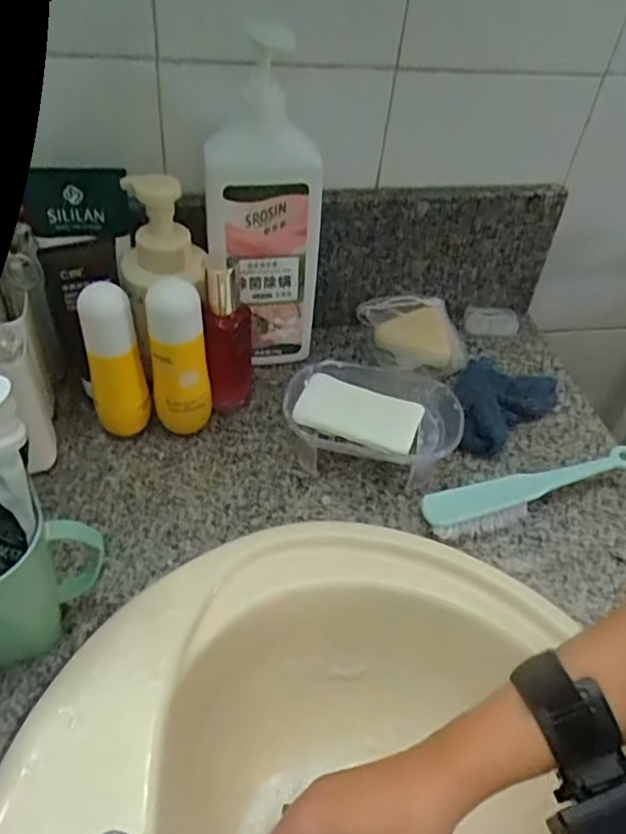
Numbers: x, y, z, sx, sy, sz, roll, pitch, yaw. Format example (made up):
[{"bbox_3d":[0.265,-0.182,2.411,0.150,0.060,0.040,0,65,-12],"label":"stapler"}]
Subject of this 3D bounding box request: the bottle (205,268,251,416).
[{"bbox_3d":[-0.076,-0.071,0.591,0.044,0.149,0.053,2,42,-7],"label":"bottle"}]

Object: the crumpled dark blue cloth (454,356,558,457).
[{"bbox_3d":[0.181,-0.015,0.631,0.091,0.033,0.135,24,49,17],"label":"crumpled dark blue cloth"}]

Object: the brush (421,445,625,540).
[{"bbox_3d":[0.191,0.059,0.562,0.201,0.034,0.045,-12,45,-21],"label":"brush"}]

